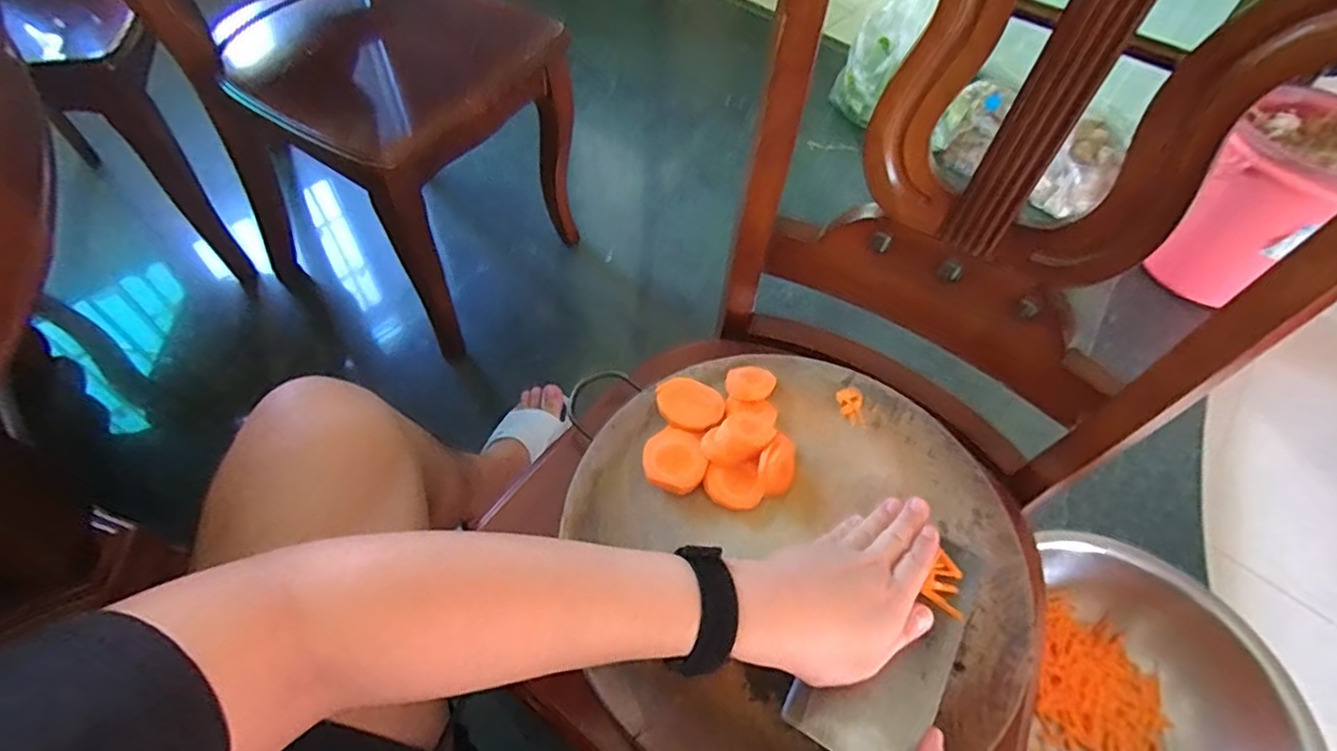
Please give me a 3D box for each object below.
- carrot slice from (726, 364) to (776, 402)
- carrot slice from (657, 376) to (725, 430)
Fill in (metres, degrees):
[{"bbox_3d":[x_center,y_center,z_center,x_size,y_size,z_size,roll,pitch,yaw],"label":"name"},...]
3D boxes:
[{"bbox_3d":[0.072,0.006,0.544,0.042,0.005,0.039,2,55,-3],"label":"carrot slice"},{"bbox_3d":[0.019,0.023,0.519,0.055,0.005,0.048,5,55,0],"label":"carrot slice"}]

